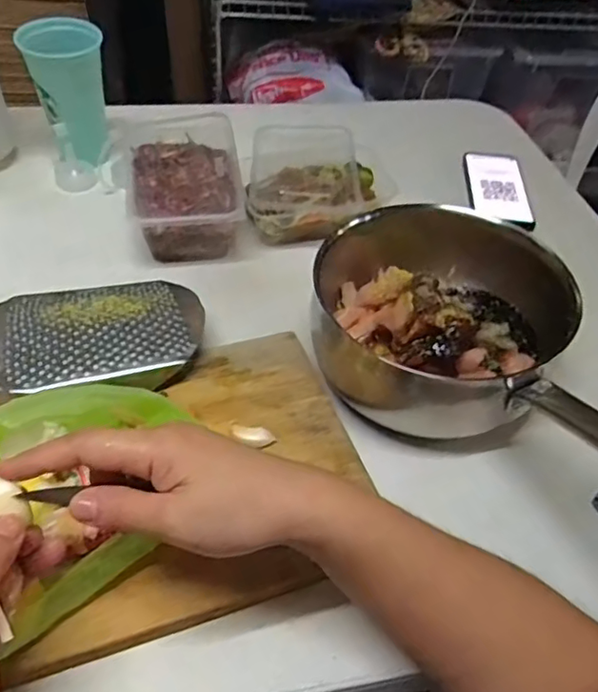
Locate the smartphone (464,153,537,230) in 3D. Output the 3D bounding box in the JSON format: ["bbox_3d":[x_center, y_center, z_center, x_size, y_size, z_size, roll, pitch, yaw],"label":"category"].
[{"bbox_3d":[0.244,-0.196,0.716,0.069,0.011,0.138,1,53,5],"label":"smartphone"}]

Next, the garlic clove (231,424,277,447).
[{"bbox_3d":[-0.035,0.069,0.445,0.034,0.011,0.013,11,48,4],"label":"garlic clove"}]

